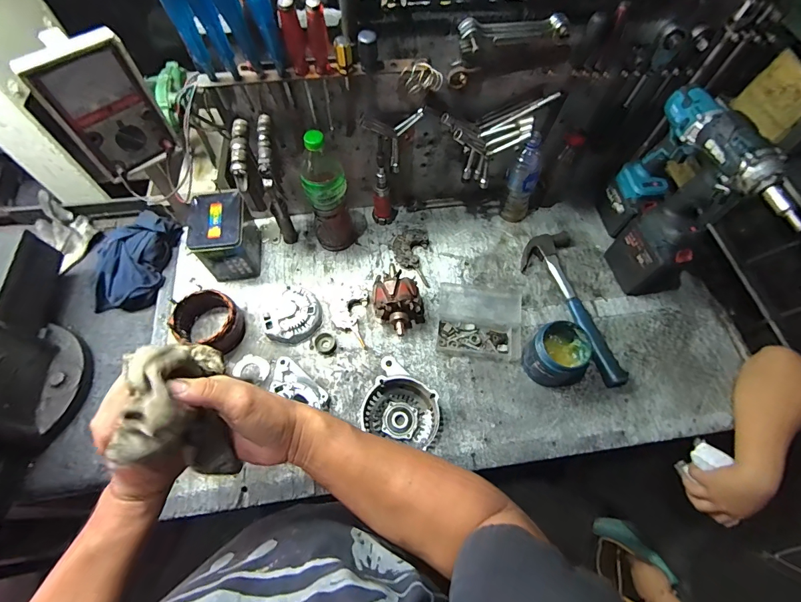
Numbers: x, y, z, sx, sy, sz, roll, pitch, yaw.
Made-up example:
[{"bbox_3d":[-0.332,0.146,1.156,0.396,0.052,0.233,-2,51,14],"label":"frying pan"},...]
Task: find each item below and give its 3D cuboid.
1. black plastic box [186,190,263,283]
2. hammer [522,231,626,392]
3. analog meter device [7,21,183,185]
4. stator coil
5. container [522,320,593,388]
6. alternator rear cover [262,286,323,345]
[{"bbox_3d":[-0.349,-0.127,0.760,0.100,0.127,0.136,-10,64,-6],"label":"black plastic box"},{"bbox_3d":[0.362,0.004,0.759,0.128,0.033,0.333,-19,65,-10],"label":"hammer"},{"bbox_3d":[-0.414,-0.272,0.540,0.033,0.179,0.128,41,69,17],"label":"analog meter device"},{"bbox_3d":[-0.356,0.045,0.712,0.111,0.073,0.104,1,63,-1],"label":"stator coil"},{"bbox_3d":[0.278,0.099,0.672,0.092,0.101,0.097,1,63,-1],"label":"container"},{"bbox_3d":[-0.211,0.029,0.739,0.107,0.038,0.116,31,67,13],"label":"alternator rear cover"}]

